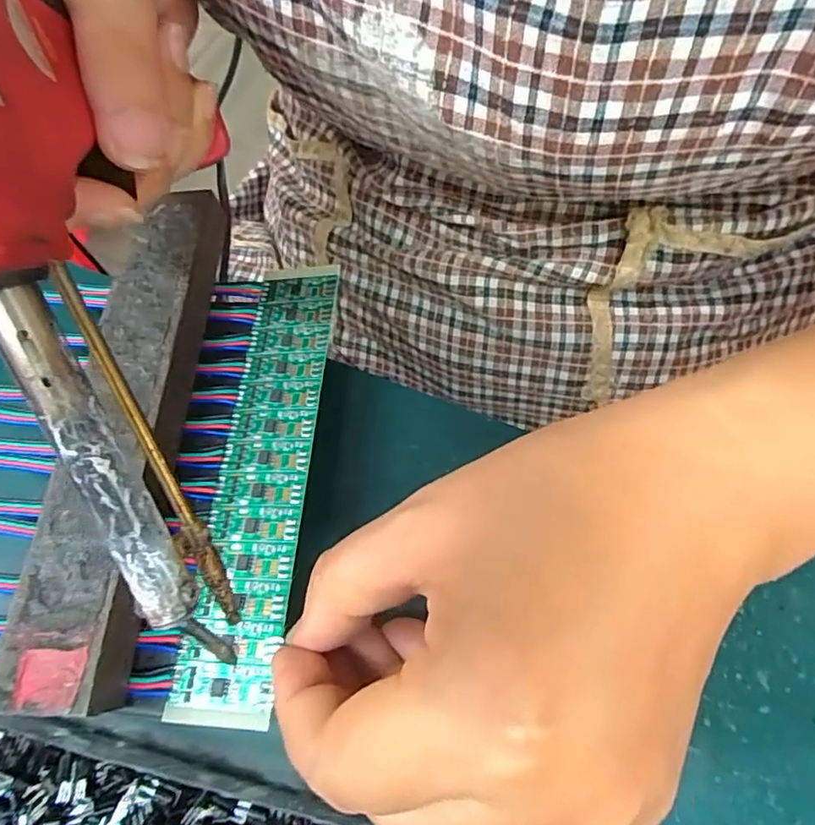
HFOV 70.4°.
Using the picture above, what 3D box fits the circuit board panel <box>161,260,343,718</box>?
[{"bbox_3d":[-0.049,0.016,0.200,0.032,0.004,0.163,2,64,5],"label":"circuit board panel"}]

